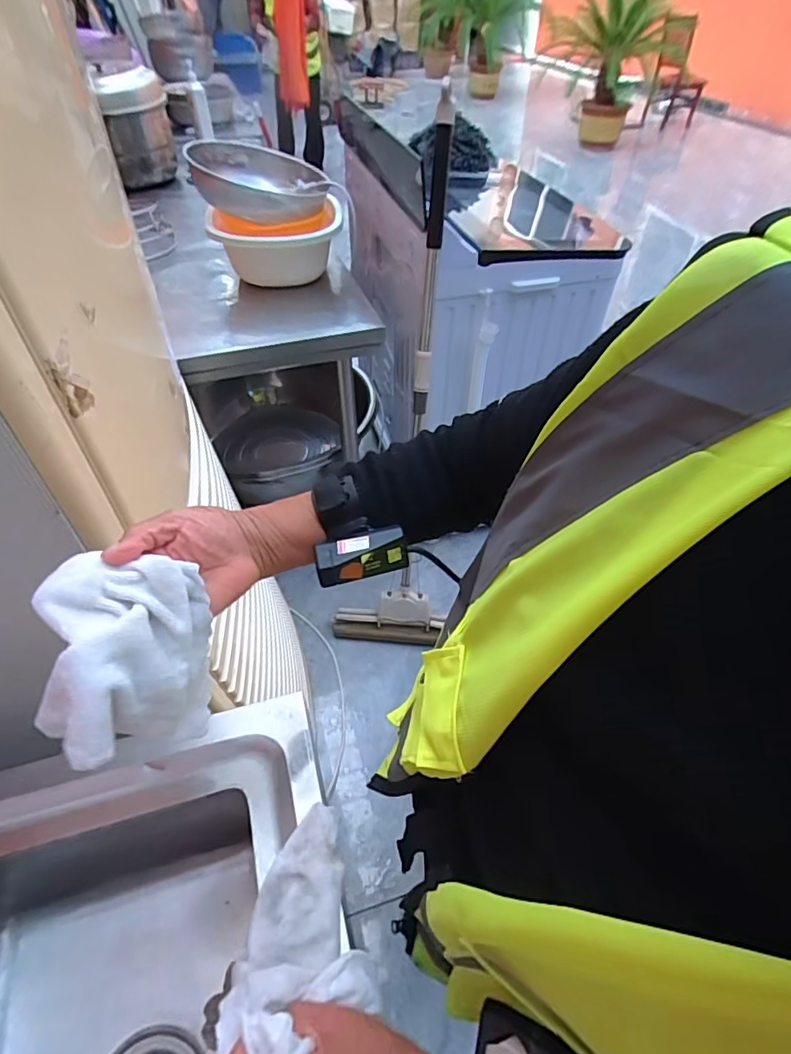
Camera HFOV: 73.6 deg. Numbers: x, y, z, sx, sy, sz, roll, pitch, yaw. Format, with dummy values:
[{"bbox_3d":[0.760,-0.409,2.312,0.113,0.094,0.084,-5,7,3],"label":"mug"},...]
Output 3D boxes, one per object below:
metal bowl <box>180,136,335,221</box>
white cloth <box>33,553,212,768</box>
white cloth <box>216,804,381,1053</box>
[{"bbox_3d":[-0.302,-0.765,1.167,0.291,0.106,0.310,-2,53,-20],"label":"metal bowl"},{"bbox_3d":[-0.178,0.091,0.346,0.068,0.126,0.124,7,48,6],"label":"white cloth"},{"bbox_3d":[-0.087,0.306,0.413,0.111,0.064,0.142,-15,49,-14],"label":"white cloth"}]

